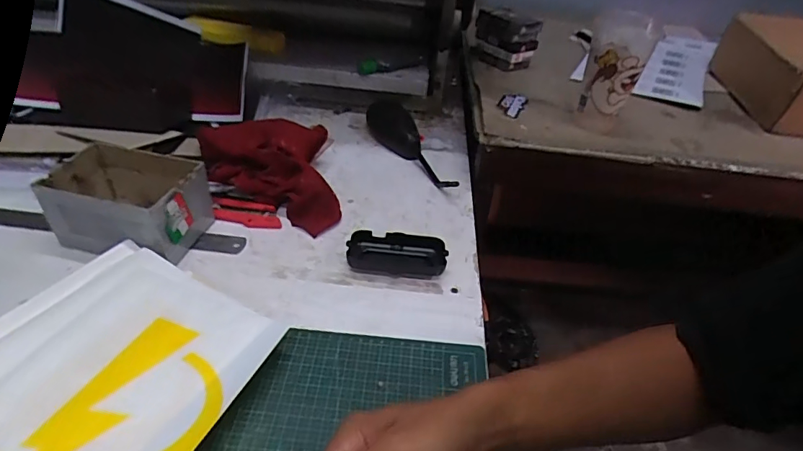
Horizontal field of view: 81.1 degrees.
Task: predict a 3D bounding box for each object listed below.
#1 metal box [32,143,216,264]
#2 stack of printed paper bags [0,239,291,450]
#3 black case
[{"bbox_3d":[-0.311,-0.025,0.543,0.151,0.084,0.113,10,38,6],"label":"metal box"},{"bbox_3d":[-0.255,0.115,0.399,0.256,0.038,0.220,18,39,15],"label":"stack of printed paper bags"},{"bbox_3d":[-0.006,0.034,0.541,0.108,0.031,0.052,6,38,0],"label":"black case"}]

